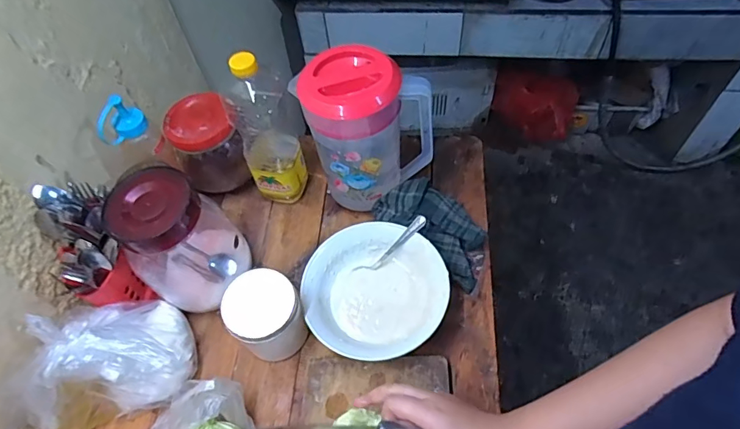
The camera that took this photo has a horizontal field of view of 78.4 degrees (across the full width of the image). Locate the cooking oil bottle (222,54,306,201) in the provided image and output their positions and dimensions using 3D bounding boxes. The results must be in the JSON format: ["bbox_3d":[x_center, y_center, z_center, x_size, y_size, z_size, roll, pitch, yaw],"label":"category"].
[{"bbox_3d":[-0.144,-0.118,0.644,0.063,0.253,0.072,2,56,6],"label":"cooking oil bottle"}]

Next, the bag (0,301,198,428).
[{"bbox_3d":[-0.312,0.165,0.539,0.163,0.131,0.120,-21,56,-10],"label":"bag"}]

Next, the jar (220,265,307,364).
[{"bbox_3d":[-0.129,0.135,0.580,0.081,0.112,0.088,-2,55,3],"label":"jar"}]

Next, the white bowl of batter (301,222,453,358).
[{"bbox_3d":[0.006,0.105,0.604,0.181,0.067,0.179,-2,55,3],"label":"white bowl of batter"}]

